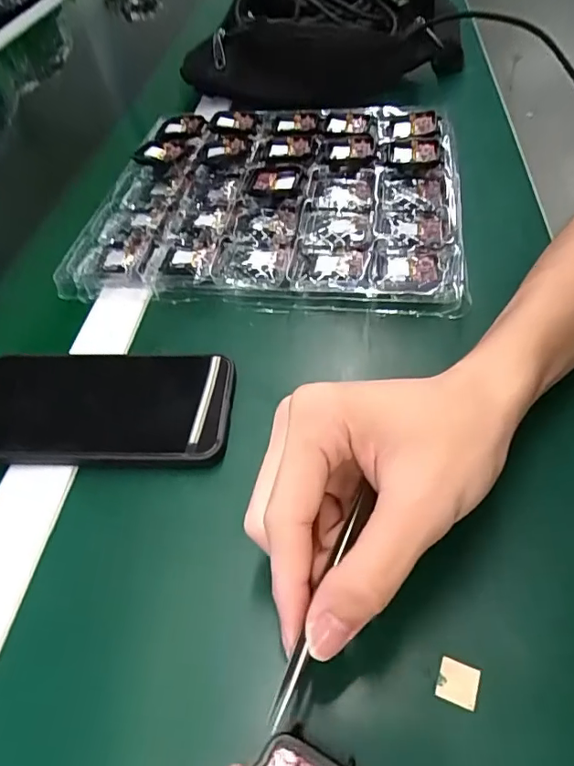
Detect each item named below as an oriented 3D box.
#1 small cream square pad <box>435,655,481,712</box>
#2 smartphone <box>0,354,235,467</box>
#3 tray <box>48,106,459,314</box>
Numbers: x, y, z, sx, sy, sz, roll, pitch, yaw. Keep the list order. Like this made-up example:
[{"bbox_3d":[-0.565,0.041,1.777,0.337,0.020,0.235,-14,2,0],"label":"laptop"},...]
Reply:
[{"bbox_3d":[0.070,0.121,0.212,0.015,0.004,0.016,14,53,19],"label":"small cream square pad"},{"bbox_3d":[-0.112,0.010,0.308,0.155,0.008,0.078,-1,50,6],"label":"smartphone"},{"bbox_3d":[-0.014,-0.162,0.433,0.296,0.018,0.260,2,50,9],"label":"tray"}]

